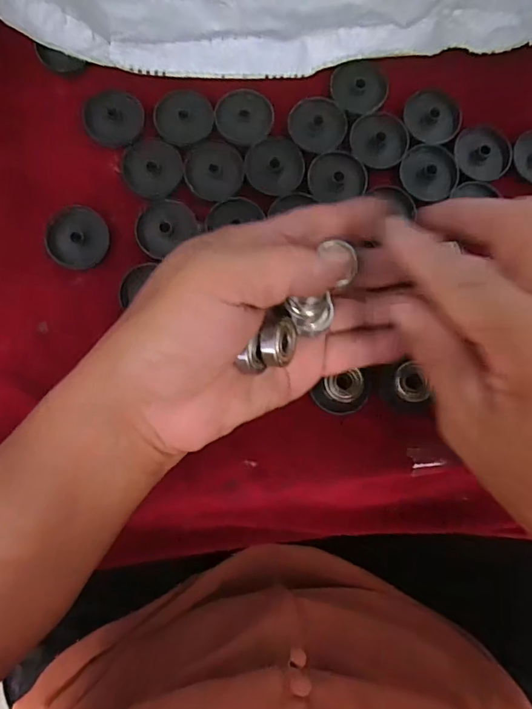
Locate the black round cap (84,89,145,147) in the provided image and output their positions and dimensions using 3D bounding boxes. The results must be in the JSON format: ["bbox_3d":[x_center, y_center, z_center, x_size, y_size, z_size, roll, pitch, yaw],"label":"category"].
[{"bbox_3d":[-0.084,-0.132,0.259,0.033,0.004,0.030,0,84,-3],"label":"black round cap"}]

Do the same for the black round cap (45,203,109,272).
[{"bbox_3d":[-0.101,-0.063,0.252,0.030,0.006,0.034,11,83,-2],"label":"black round cap"}]

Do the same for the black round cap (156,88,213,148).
[{"bbox_3d":[-0.046,-0.133,0.261,0.031,0.004,0.033,0,84,-3],"label":"black round cap"}]

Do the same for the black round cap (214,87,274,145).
[{"bbox_3d":[-0.012,-0.135,0.262,0.031,0.004,0.031,0,84,-3],"label":"black round cap"}]

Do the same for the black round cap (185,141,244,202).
[{"bbox_3d":[-0.028,-0.101,0.257,0.031,0.004,0.034,0,84,-3],"label":"black round cap"}]

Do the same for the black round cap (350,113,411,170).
[{"bbox_3d":[0.064,-0.122,0.264,0.032,0.004,0.031,1,84,-3],"label":"black round cap"}]

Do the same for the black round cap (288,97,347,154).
[{"bbox_3d":[0.029,-0.130,0.263,0.031,0.004,0.033,0,84,-3],"label":"black round cap"}]

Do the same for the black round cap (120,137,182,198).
[{"bbox_3d":[-0.062,-0.103,0.259,0.034,0.004,0.031,0,84,-3],"label":"black round cap"}]

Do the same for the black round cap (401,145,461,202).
[{"bbox_3d":[0.093,-0.104,0.265,0.033,0.008,0.030,0,84,-3],"label":"black round cap"}]

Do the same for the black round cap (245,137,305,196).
[{"bbox_3d":[0.005,-0.105,0.261,0.032,0.004,0.032,0,84,-3],"label":"black round cap"}]

